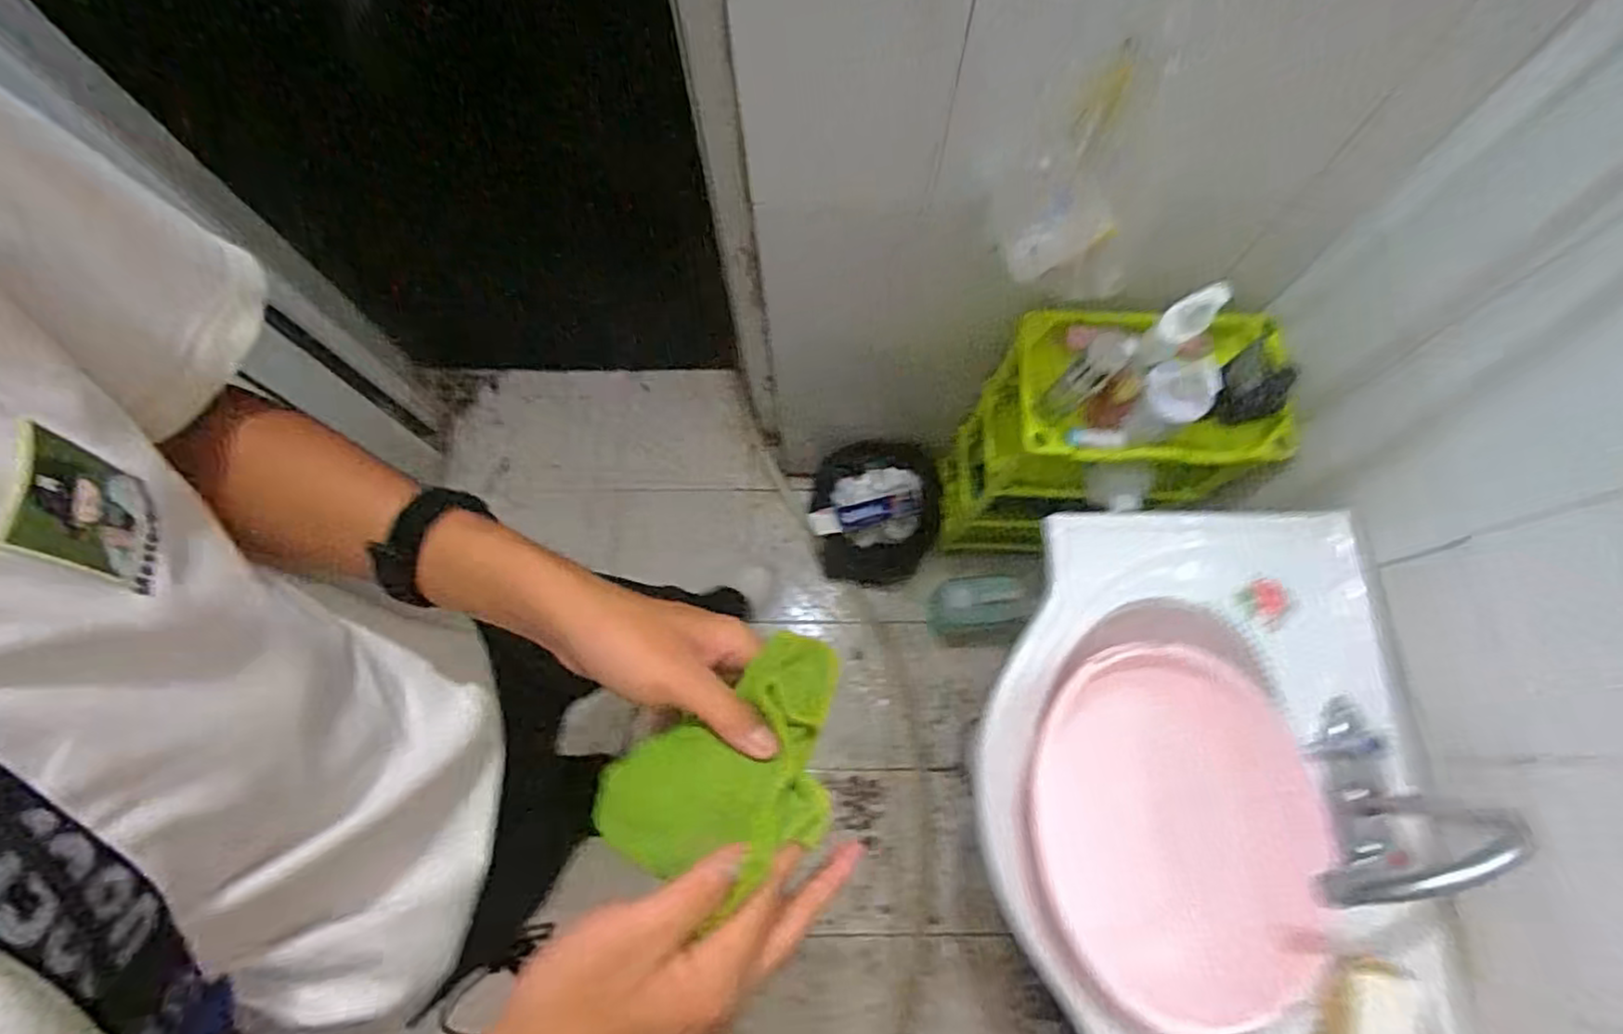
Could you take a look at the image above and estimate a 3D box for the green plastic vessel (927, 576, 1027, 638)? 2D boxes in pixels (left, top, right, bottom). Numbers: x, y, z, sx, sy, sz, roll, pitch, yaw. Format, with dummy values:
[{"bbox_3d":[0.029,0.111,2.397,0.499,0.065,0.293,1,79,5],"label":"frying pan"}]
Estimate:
[{"bbox_3d":[0.314,0.173,1.382,0.151,0.191,0.086,-5,72,-4],"label":"green plastic vessel"}]

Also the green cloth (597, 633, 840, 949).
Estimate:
[{"bbox_3d":[-0.033,0.120,0.332,0.133,0.069,0.082,-38,77,-8],"label":"green cloth"}]

